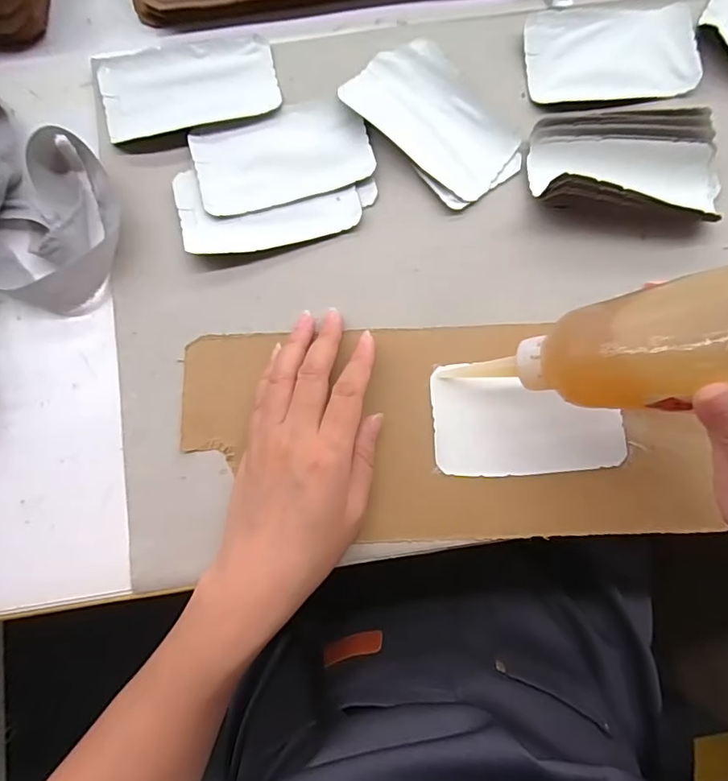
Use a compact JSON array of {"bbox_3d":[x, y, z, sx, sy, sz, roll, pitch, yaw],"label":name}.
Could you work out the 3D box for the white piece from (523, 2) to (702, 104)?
[{"bbox_3d":[0.174,-0.239,0.349,0.117,0.008,0.064,-2,83,-1],"label":"white piece"}]

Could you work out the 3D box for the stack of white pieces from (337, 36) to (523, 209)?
[{"bbox_3d":[0.048,-0.184,0.340,0.074,0.010,0.119,-40,85,-5],"label":"stack of white pieces"}]

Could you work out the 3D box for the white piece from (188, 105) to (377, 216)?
[{"bbox_3d":[-0.055,-0.160,0.339,0.116,0.005,0.063,-16,83,-2],"label":"white piece"}]

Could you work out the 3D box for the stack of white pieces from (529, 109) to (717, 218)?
[{"bbox_3d":[0.176,-0.152,0.327,0.127,0.030,0.074,3,83,0],"label":"stack of white pieces"}]

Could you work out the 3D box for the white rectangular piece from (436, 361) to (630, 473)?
[{"bbox_3d":[0.104,0.018,0.316,0.117,0.006,0.068,-2,85,0],"label":"white rectangular piece"}]

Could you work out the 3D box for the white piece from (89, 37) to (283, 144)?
[{"bbox_3d":[-0.121,-0.212,0.343,0.117,0.004,0.067,-13,83,-2],"label":"white piece"}]

